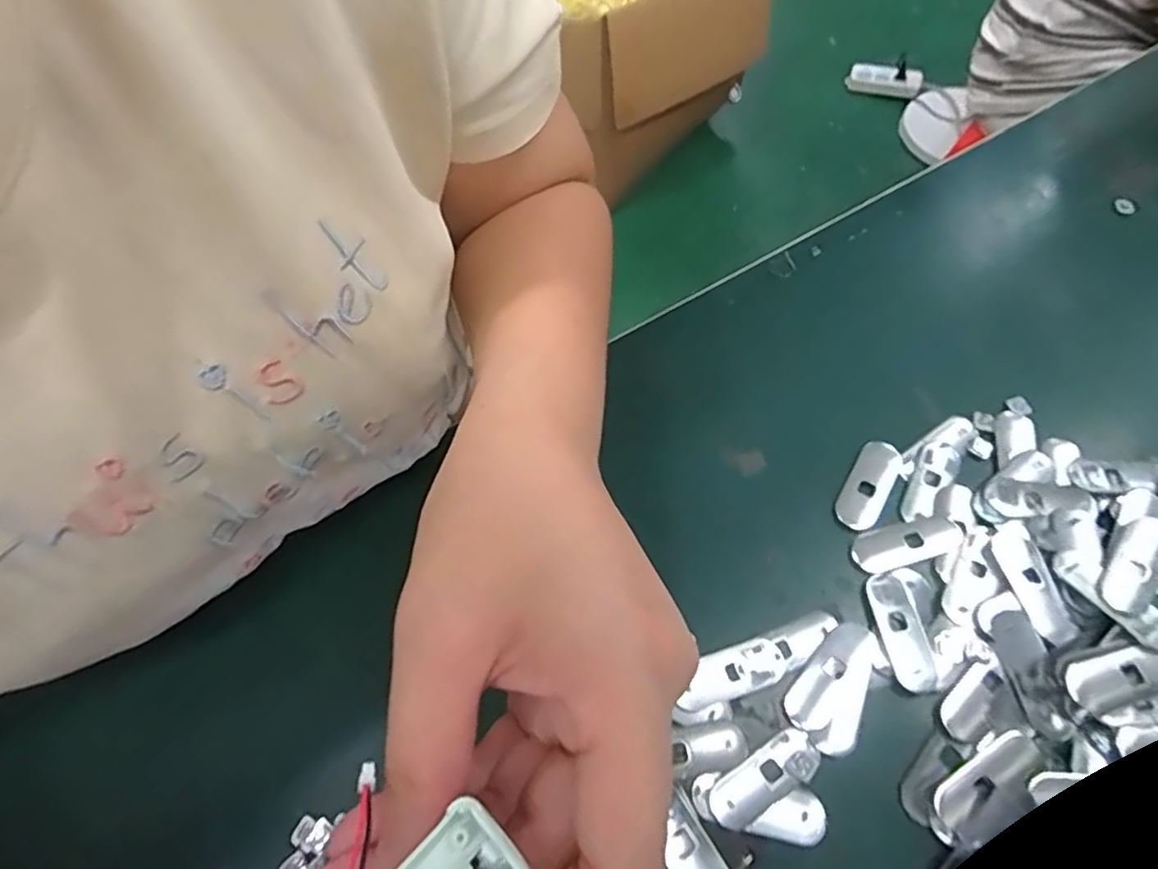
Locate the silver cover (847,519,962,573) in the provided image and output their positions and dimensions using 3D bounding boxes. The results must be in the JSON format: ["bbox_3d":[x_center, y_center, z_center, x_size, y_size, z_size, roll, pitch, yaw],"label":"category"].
[{"bbox_3d":[0.153,0.050,0.291,0.049,0.004,0.020,-16,61,-5],"label":"silver cover"}]

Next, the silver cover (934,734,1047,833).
[{"bbox_3d":[0.158,0.133,0.243,0.048,0.006,0.015,-31,64,-13],"label":"silver cover"}]

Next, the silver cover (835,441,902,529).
[{"bbox_3d":[0.143,0.024,0.306,0.019,0.004,0.052,27,66,17],"label":"silver cover"}]

